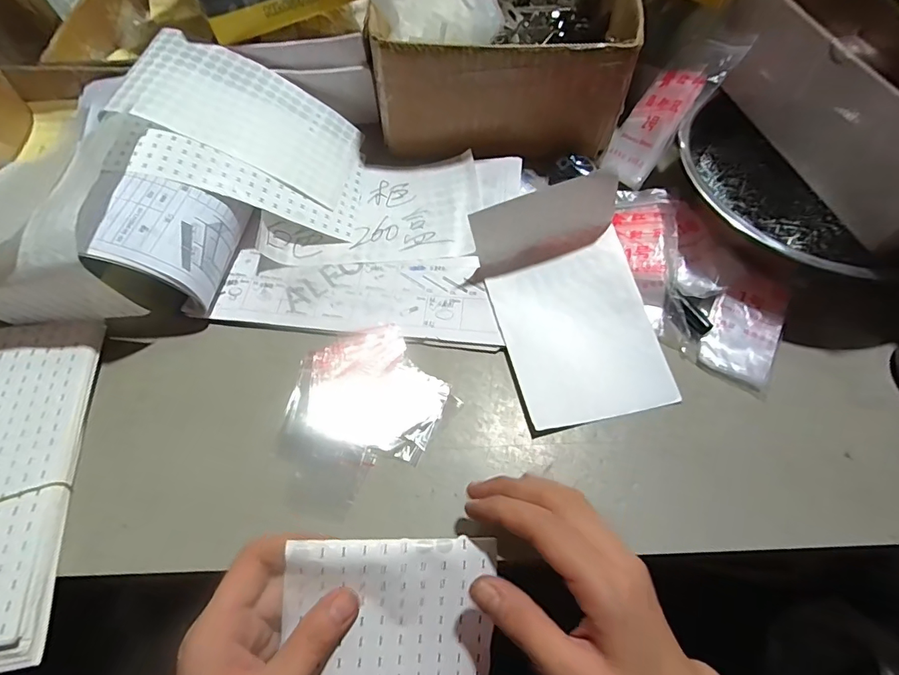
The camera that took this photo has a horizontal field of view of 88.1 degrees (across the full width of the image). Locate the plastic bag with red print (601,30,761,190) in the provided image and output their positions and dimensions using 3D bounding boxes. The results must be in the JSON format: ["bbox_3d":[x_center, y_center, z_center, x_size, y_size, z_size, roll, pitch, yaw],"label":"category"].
[{"bbox_3d":[0.210,-0.224,0.455,0.149,0.017,0.075,-51,37,20],"label":"plastic bag with red print"}]

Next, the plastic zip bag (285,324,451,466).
[{"bbox_3d":[-0.062,0.041,0.369,0.116,0.011,0.103,23,64,13],"label":"plastic zip bag"}]

